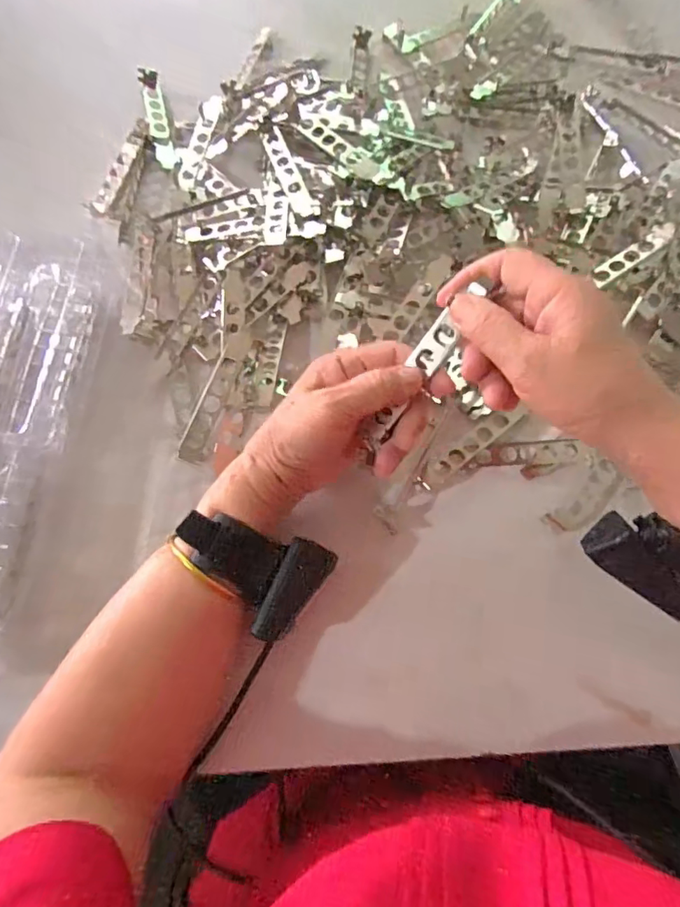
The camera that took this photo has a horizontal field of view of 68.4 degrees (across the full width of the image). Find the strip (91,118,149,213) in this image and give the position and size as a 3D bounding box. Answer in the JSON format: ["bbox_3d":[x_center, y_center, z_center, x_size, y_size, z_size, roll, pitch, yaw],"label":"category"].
[{"bbox_3d":[-0.210,-0.279,0.482,0.014,0.012,0.108,19,74,6],"label":"strip"}]

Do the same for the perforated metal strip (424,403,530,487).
[{"bbox_3d":[0.106,-0.008,0.393,0.100,0.009,0.018,-38,76,-11],"label":"perforated metal strip"}]

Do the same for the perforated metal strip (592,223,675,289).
[{"bbox_3d":[0.249,-0.169,0.427,0.083,0.006,0.018,-36,76,-3],"label":"perforated metal strip"}]

